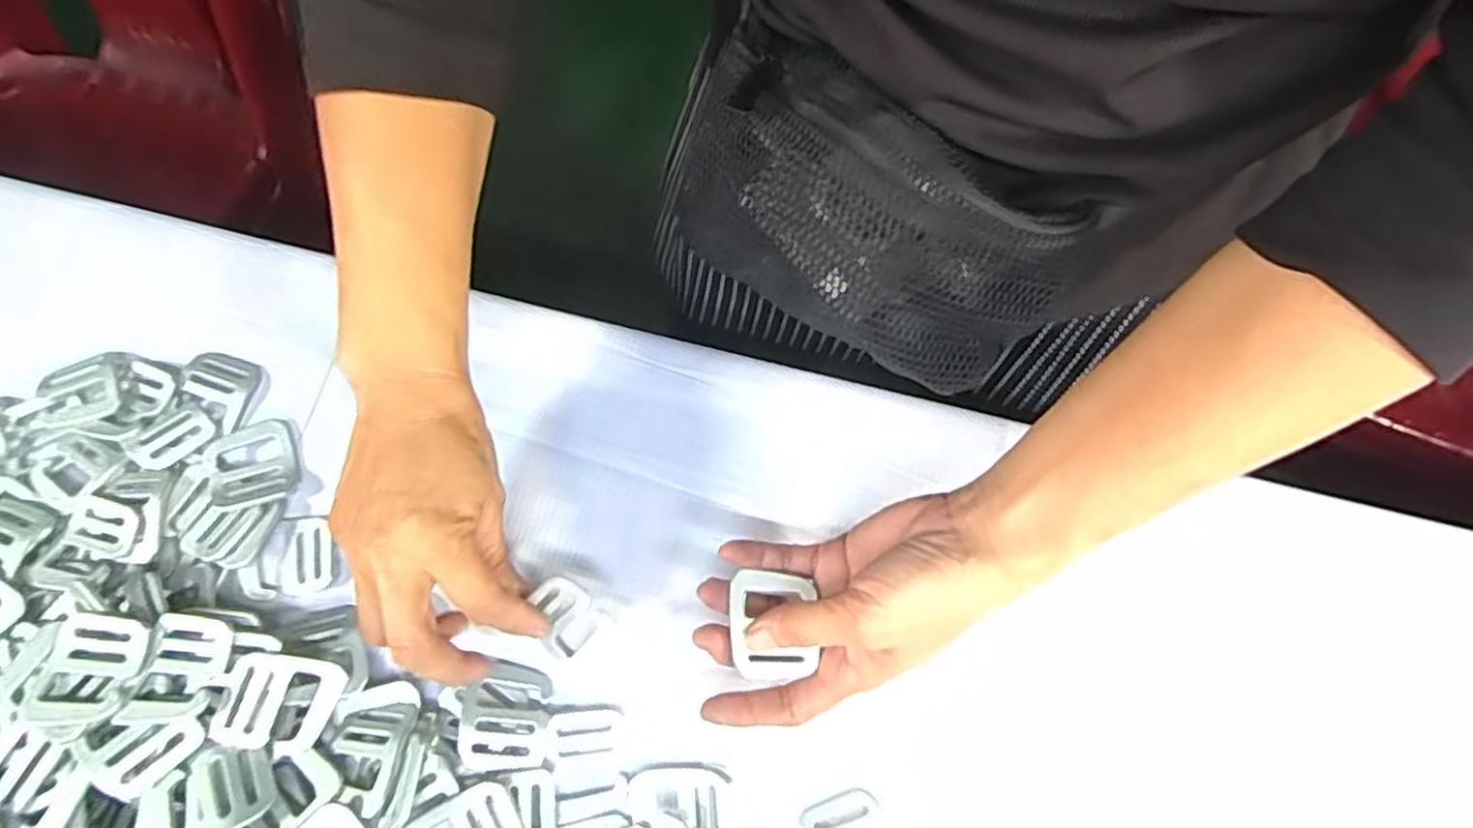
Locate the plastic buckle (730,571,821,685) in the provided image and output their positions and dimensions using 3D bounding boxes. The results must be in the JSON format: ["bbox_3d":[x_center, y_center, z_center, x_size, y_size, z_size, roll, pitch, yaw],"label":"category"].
[{"bbox_3d":[0.015,0.094,0.333,0.035,0.008,0.046,-2,68,-2],"label":"plastic buckle"}]

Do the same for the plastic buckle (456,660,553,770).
[{"bbox_3d":[-0.106,0.139,0.342,0.038,0.005,0.046,11,52,-15],"label":"plastic buckle"}]

